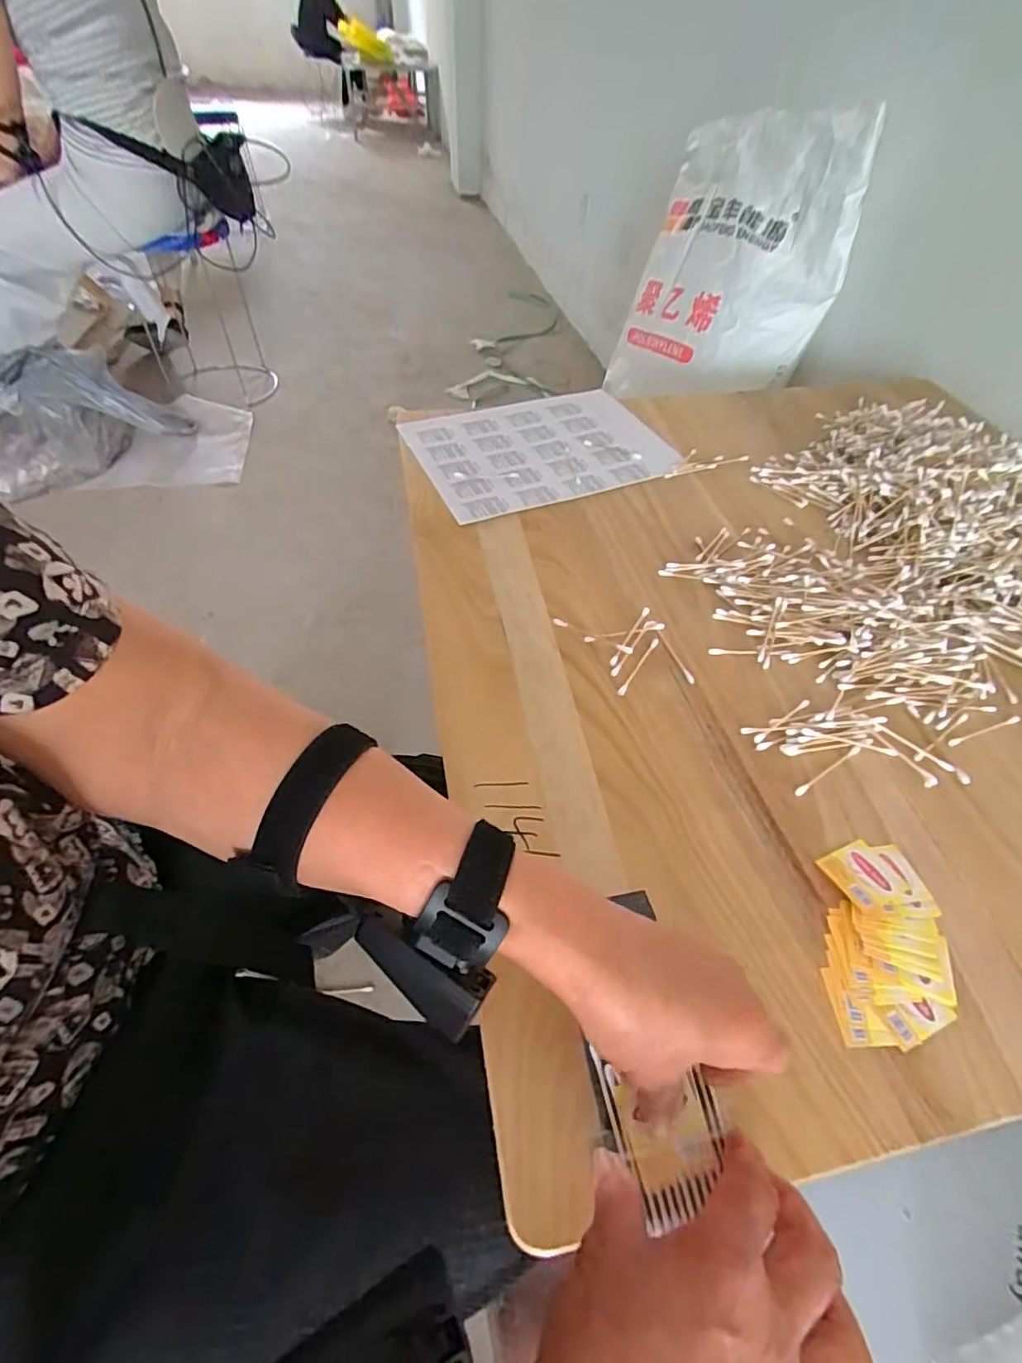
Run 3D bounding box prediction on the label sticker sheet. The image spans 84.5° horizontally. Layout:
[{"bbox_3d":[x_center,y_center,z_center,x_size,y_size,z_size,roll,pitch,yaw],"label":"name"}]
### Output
[{"bbox_3d":[0.031,-0.280,0.671,0.275,0.011,0.206,-20,55,-14],"label":"label sticker sheet"}]

